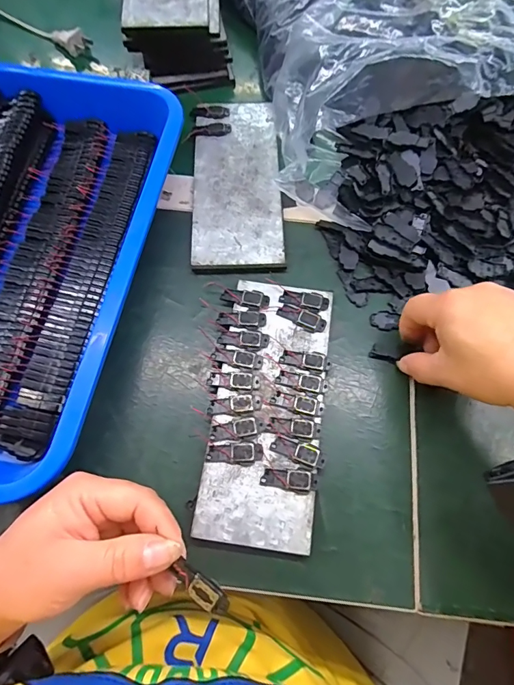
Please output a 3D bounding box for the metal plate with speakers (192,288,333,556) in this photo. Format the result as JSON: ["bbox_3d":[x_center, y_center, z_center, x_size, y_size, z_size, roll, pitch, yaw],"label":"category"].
[{"bbox_3d":[0.006,0.045,0.314,0.086,0.012,0.192,7,69,2],"label":"metal plate with speakers"}]

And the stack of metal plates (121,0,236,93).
[{"bbox_3d":[-0.083,-0.361,0.438,0.093,0.062,0.193,-6,69,-2],"label":"stack of metal plates"}]

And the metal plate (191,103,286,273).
[{"bbox_3d":[-0.018,-0.154,0.388,0.079,0.004,0.197,-2,69,-1],"label":"metal plate"}]

